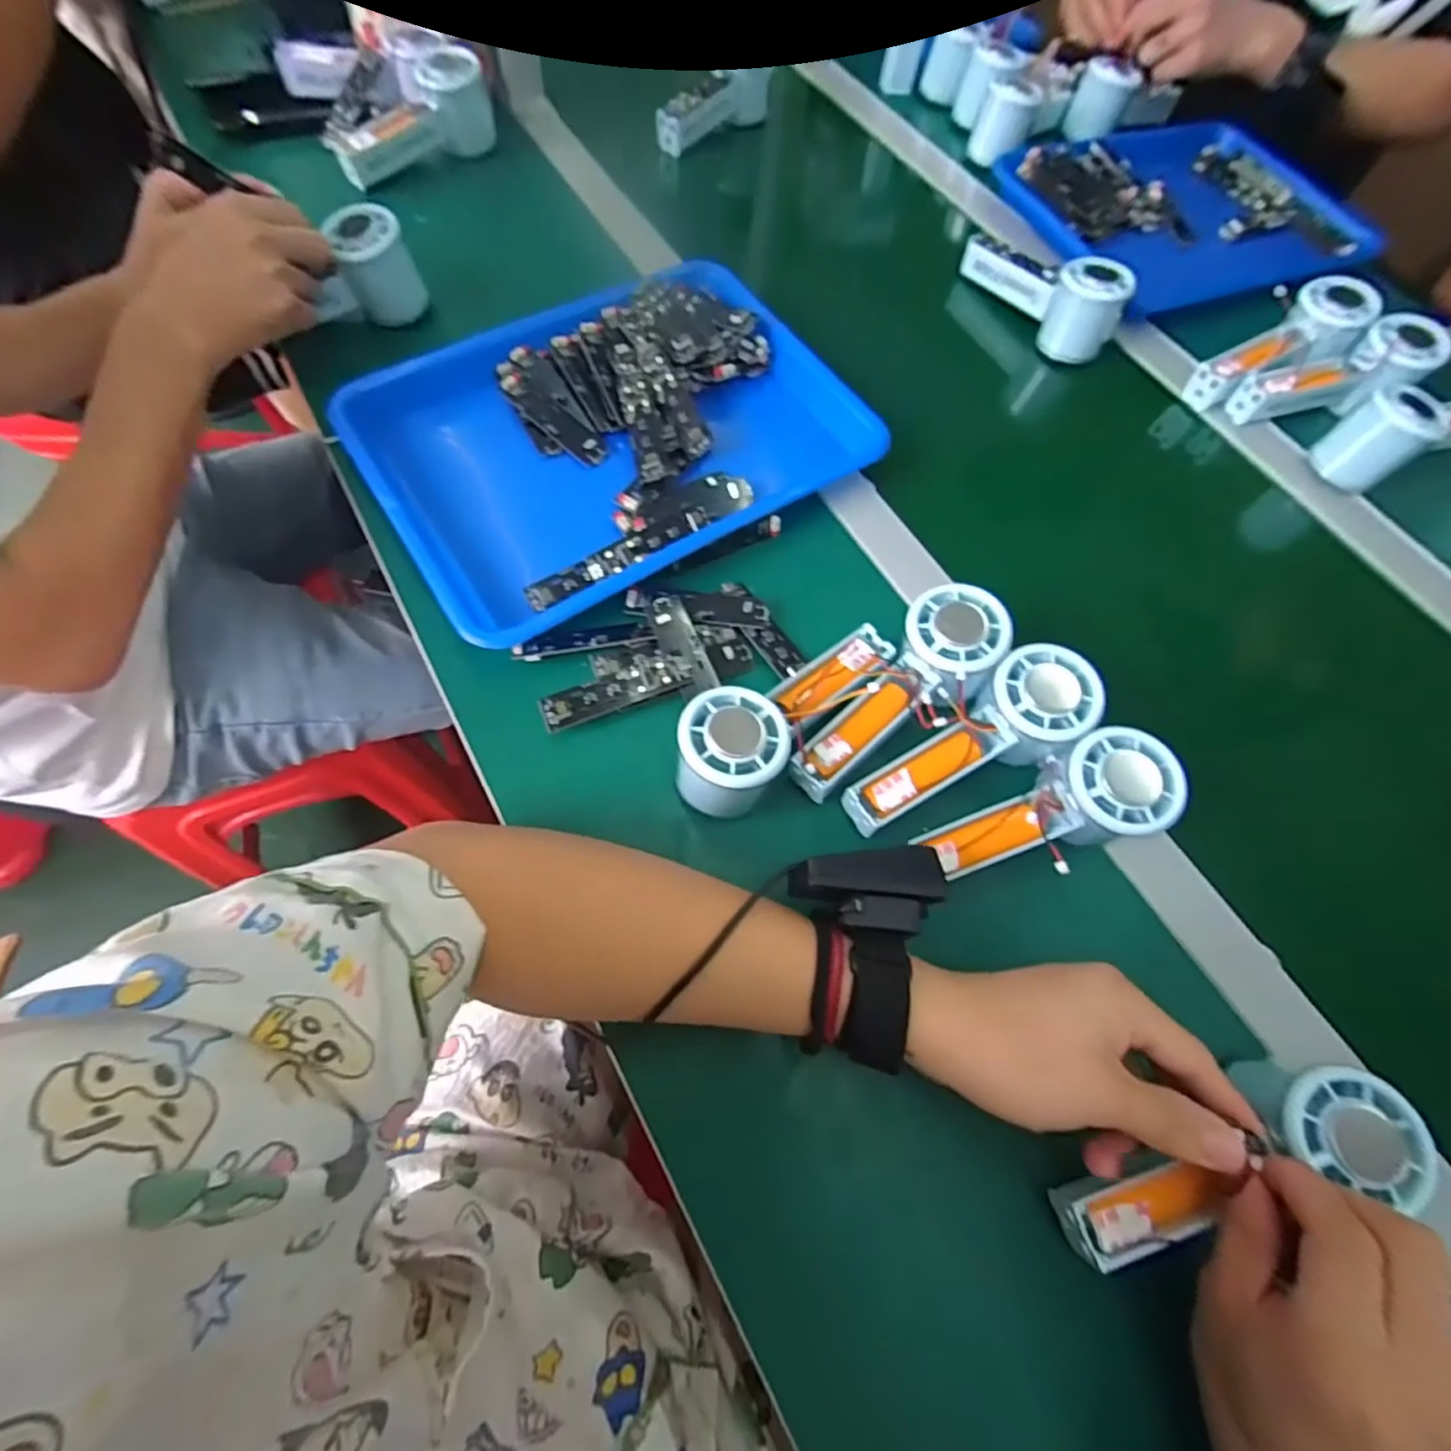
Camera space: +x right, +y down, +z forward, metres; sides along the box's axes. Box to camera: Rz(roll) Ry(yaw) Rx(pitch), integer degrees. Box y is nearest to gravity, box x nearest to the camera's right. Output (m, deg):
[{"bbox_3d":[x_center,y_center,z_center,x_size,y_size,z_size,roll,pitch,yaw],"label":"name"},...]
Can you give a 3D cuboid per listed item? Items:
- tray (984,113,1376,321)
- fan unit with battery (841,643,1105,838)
[{"bbox_3d":[0.449,-0.525,0.658,0.326,0.053,0.246,-18,69,-11],"label":"tray"},{"bbox_3d":[0.138,0.015,0.381,0.151,0.057,0.054,-30,71,-2],"label":"fan unit with battery"}]

